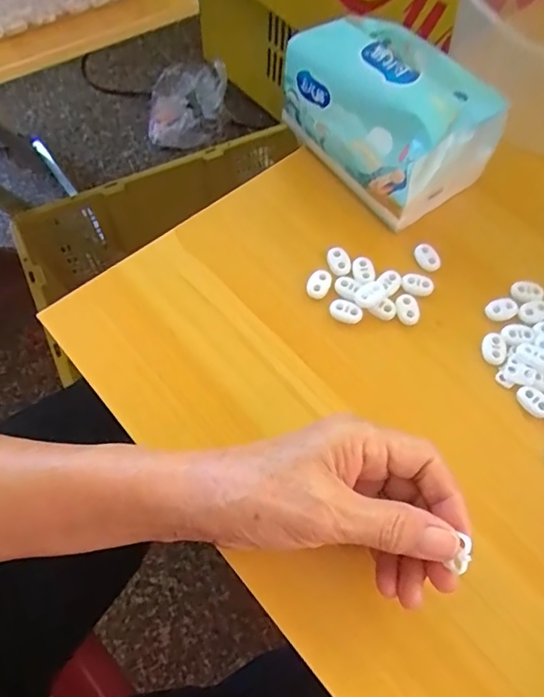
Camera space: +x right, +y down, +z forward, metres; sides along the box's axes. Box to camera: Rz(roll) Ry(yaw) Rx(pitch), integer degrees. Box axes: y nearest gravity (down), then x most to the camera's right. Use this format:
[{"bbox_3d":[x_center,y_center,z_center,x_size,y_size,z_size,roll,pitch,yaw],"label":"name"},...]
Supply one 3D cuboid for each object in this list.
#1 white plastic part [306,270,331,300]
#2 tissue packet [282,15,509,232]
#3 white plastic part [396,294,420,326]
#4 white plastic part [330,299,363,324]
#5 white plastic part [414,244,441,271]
[{"bbox_3d":[0.033,-0.045,0.354,0.015,0.006,0.022,22,65,7],"label":"white plastic part"},{"bbox_3d":[0.089,-0.178,0.371,0.102,0.076,0.139,-28,69,-16],"label":"tissue packet"},{"bbox_3d":[0.093,-0.027,0.349,0.016,0.006,0.022,1,64,-3],"label":"white plastic part"},{"bbox_3d":[0.051,-0.025,0.345,0.022,0.009,0.012,18,65,6],"label":"white plastic part"},{"bbox_3d":[0.112,-0.066,0.367,0.015,0.004,0.022,-20,67,-12],"label":"white plastic part"}]

